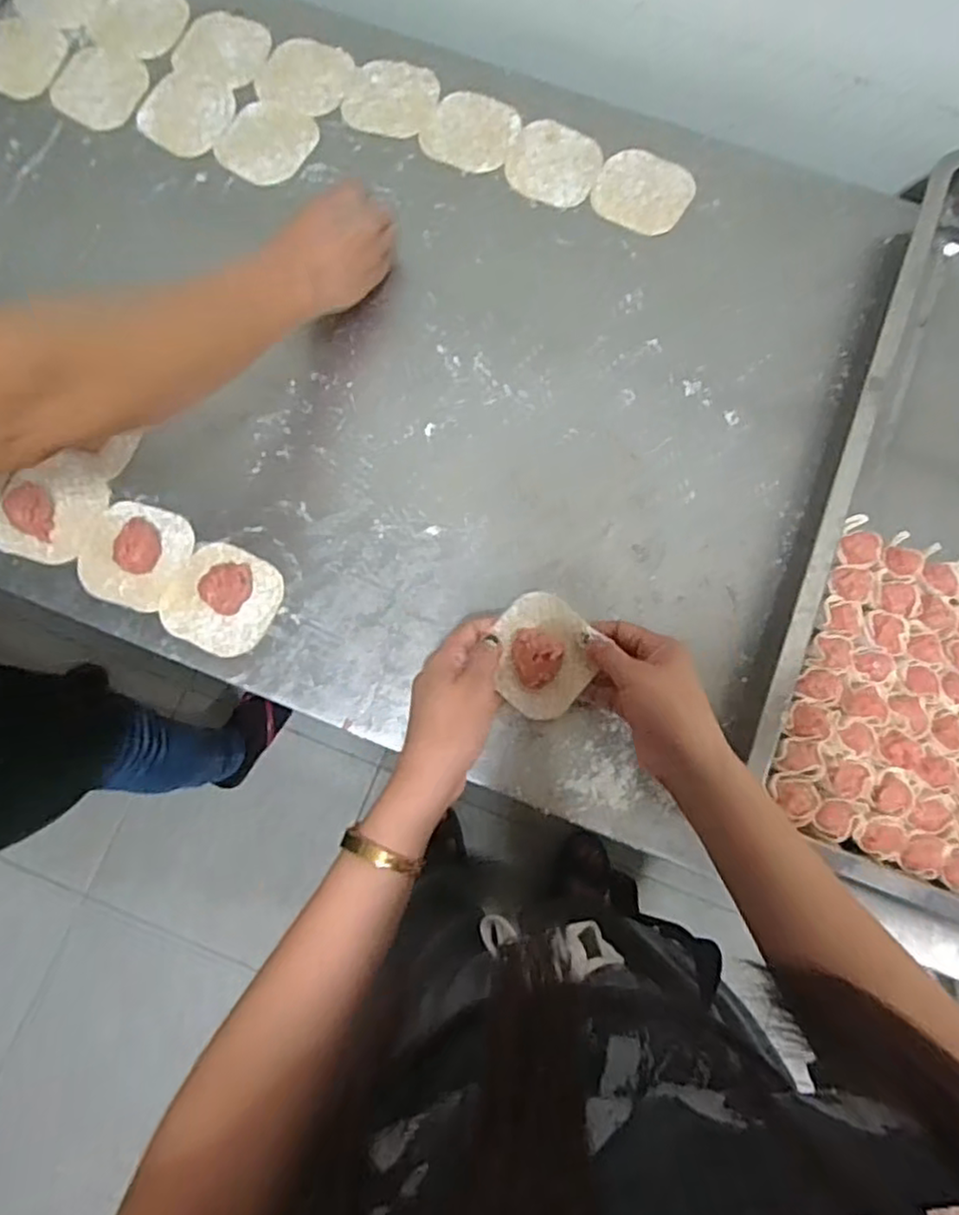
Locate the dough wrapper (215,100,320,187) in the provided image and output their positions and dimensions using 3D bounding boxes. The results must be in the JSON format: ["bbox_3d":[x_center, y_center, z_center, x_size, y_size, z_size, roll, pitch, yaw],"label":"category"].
[{"bbox_3d":[-0.190,-0.417,0.614,0.076,0.004,0.084,24,79,4],"label":"dough wrapper"}]

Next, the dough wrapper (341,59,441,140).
[{"bbox_3d":[-0.079,-0.465,0.627,0.081,0.004,0.078,0,78,-1],"label":"dough wrapper"}]

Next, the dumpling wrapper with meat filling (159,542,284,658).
[{"bbox_3d":[-0.196,-0.009,0.515,0.080,0.021,0.078,0,78,-1],"label":"dumpling wrapper with meat filling"}]

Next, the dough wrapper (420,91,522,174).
[{"bbox_3d":[-0.007,-0.430,0.620,0.076,0.004,0.083,0,78,-1],"label":"dough wrapper"}]

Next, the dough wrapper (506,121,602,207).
[{"bbox_3d":[0.067,-0.397,0.615,0.079,0.004,0.082,0,78,-1],"label":"dough wrapper"}]

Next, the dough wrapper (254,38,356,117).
[{"bbox_3d":[-0.158,-0.491,0.629,0.081,0.004,0.081,0,78,-1],"label":"dough wrapper"}]

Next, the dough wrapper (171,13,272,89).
[{"bbox_3d":[-0.238,-0.523,0.640,0.081,0.004,0.081,0,78,-1],"label":"dough wrapper"}]

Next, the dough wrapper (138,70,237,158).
[{"bbox_3d":[-0.264,-0.448,0.622,0.080,0.004,0.085,0,78,-1],"label":"dough wrapper"}]

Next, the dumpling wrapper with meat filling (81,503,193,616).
[{"bbox_3d":[-0.266,-0.044,0.520,0.075,0.024,0.078,23,79,4],"label":"dumpling wrapper with meat filling"}]

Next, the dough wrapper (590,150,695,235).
[{"bbox_3d":[0.145,-0.369,0.610,0.082,0.011,0.071,24,79,4],"label":"dough wrapper"}]

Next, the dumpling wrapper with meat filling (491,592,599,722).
[{"bbox_3d":[0.043,0.032,0.474,0.072,0.025,0.077,0,78,-1],"label":"dumpling wrapper with meat filling"}]

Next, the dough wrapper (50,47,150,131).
[{"bbox_3d":[-0.347,-0.475,0.626,0.083,0.004,0.082,0,78,-1],"label":"dough wrapper"}]

